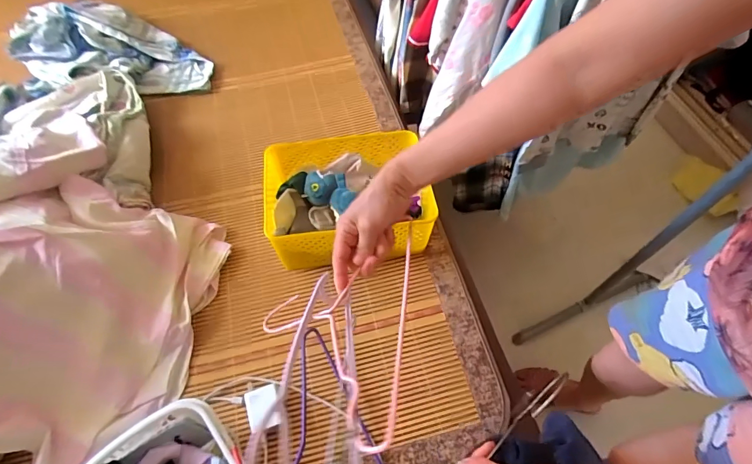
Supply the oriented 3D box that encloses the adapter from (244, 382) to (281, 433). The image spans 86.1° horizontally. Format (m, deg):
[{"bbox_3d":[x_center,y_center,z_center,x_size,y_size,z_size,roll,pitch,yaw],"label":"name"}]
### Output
[{"bbox_3d":[-0.165,0.259,0.594,0.046,0.028,0.058,-17,61,-7],"label":"adapter"}]

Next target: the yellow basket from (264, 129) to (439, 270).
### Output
[{"bbox_3d":[-0.052,-0.054,0.741,0.282,0.120,0.216,-9,60,-3],"label":"yellow basket"}]

